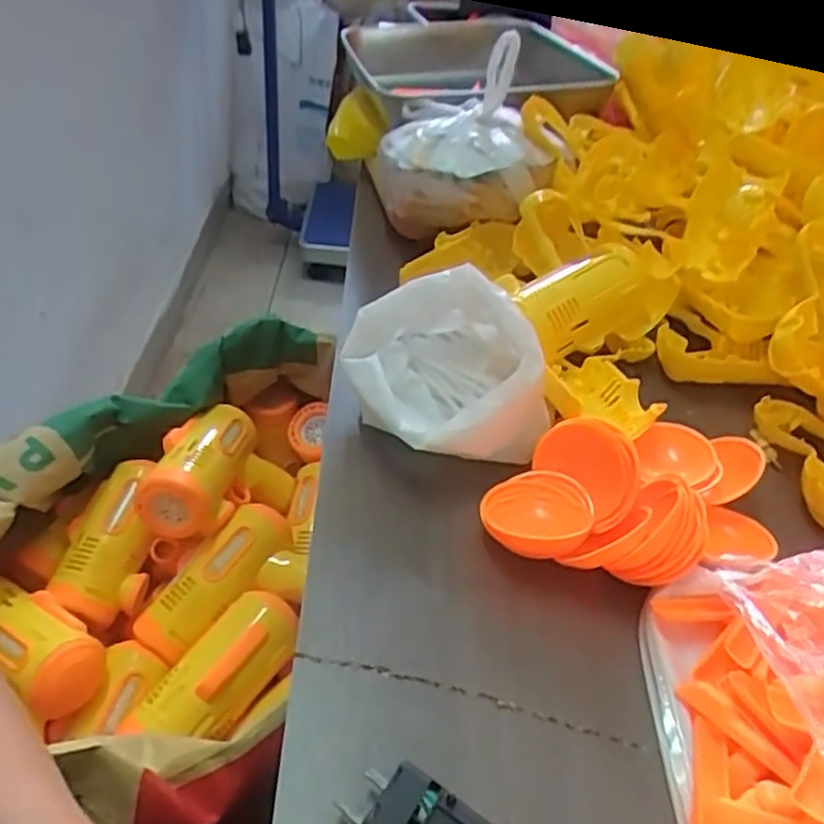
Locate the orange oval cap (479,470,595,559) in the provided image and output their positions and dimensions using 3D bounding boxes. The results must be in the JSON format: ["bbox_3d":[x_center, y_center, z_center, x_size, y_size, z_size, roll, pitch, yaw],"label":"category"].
[{"bbox_3d":[0.067,0.055,0.389,0.056,0.020,0.054,12,40,5],"label":"orange oval cap"}]

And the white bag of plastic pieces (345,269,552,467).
[{"bbox_3d":[0.016,-0.026,0.437,0.113,0.073,0.119,-5,42,-16],"label":"white bag of plastic pieces"}]

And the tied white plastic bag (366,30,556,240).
[{"bbox_3d":[0.044,-0.236,0.613,0.141,0.133,0.125,8,41,6],"label":"tied white plastic bag"}]

